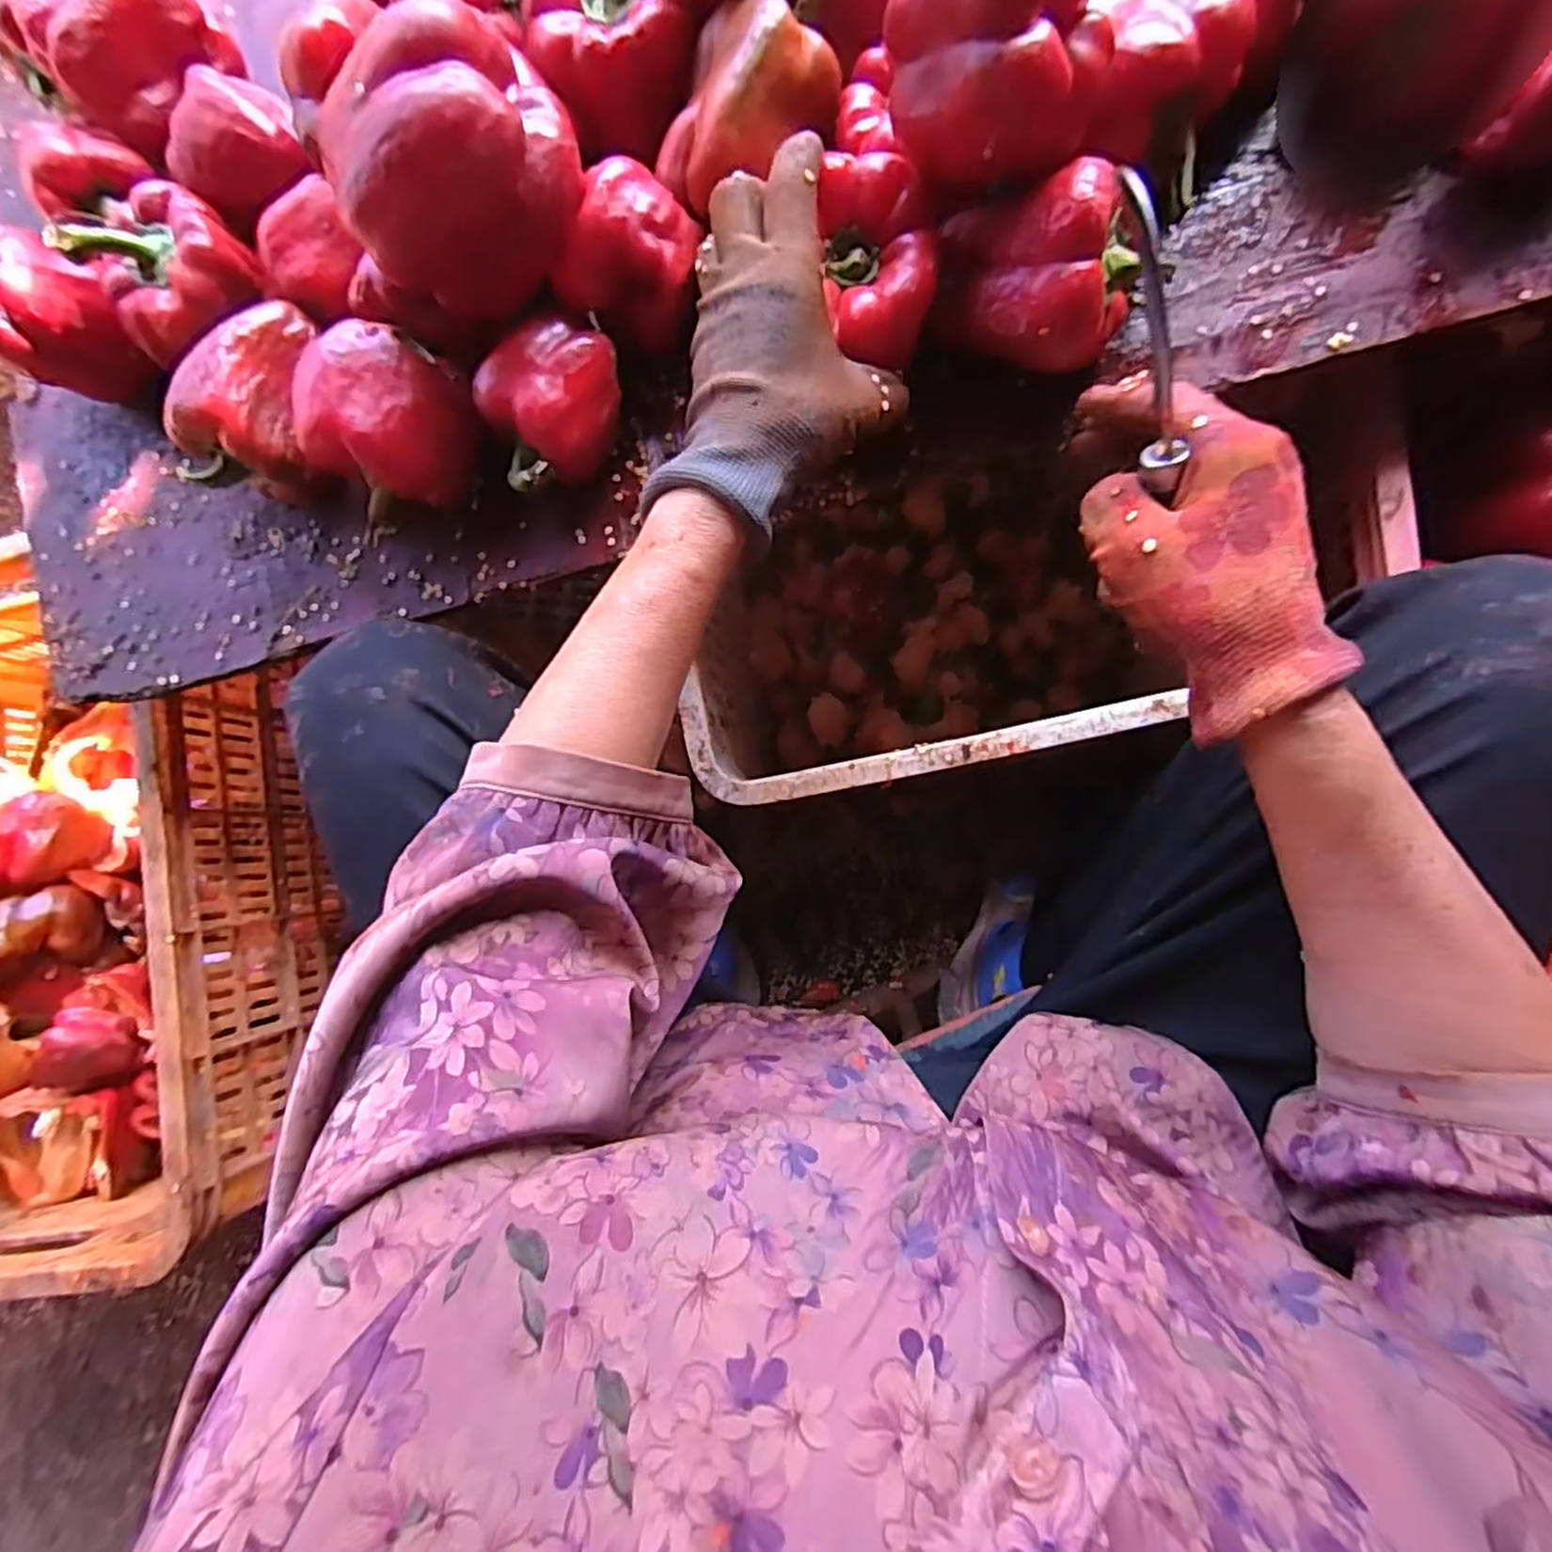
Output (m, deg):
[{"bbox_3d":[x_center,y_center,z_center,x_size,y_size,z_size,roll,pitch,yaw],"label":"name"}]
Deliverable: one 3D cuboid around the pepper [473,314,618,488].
[{"bbox_3d":[-0.113,-0.191,0.384,0.077,0.061,0.059,-37,81,5],"label":"pepper"}]

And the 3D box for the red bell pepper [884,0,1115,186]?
[{"bbox_3d":[0.090,-0.282,0.288,0.085,0.076,0.066,-5,85,8],"label":"red bell pepper"}]

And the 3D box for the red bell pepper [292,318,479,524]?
[{"bbox_3d":[-0.196,-0.178,0.382,0.064,0.079,0.082,44,93,9],"label":"red bell pepper"}]

